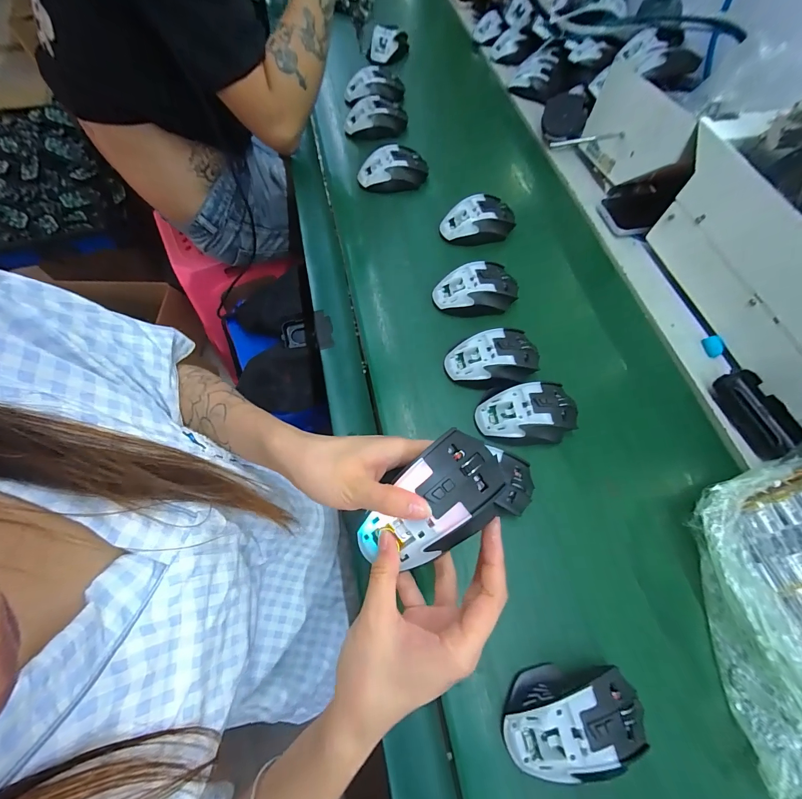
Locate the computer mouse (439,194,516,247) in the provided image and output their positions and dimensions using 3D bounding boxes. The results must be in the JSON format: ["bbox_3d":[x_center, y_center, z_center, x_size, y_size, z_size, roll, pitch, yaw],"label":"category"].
[{"bbox_3d":[0.118,-0.272,0.546,0.111,0.043,0.061,-12,63,-9],"label":"computer mouse"}]

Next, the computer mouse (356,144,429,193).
[{"bbox_3d":[-0.013,-0.378,0.596,0.112,0.054,0.057,-6,62,-6],"label":"computer mouse"}]

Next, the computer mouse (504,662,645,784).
[{"bbox_3d":[0.144,0.266,0.295,0.110,0.040,0.069,-2,62,-4],"label":"computer mouse"}]

